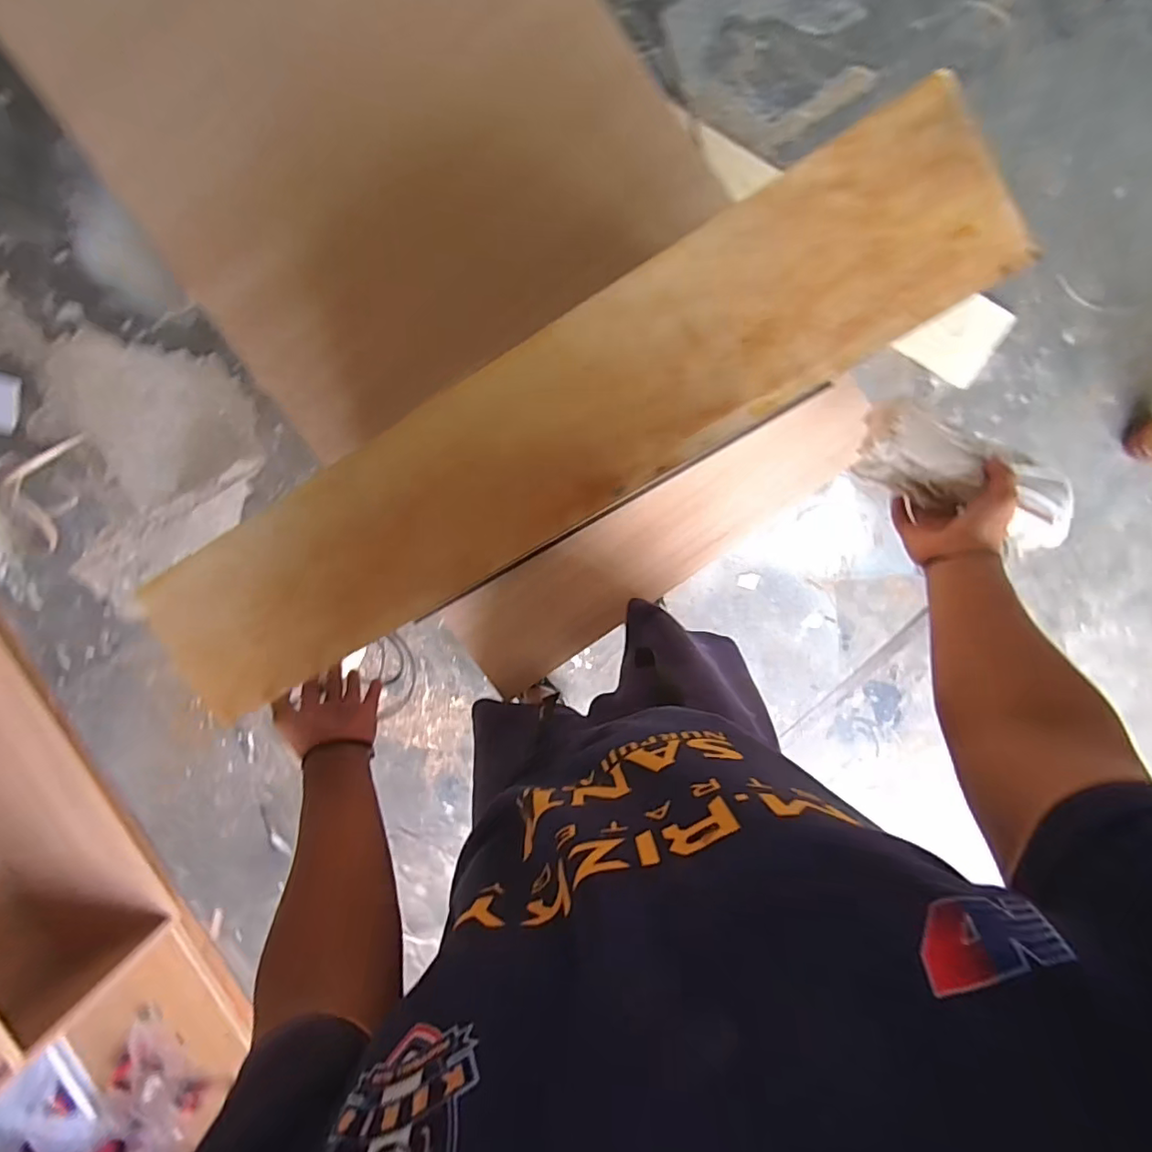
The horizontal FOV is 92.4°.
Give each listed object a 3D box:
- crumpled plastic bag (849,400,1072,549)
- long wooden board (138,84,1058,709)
[{"bbox_3d":[0.391,-0.101,0.558,0.203,0.057,0.083,27,99,7],"label":"crumpled plastic bag"},{"bbox_3d":[-0.024,-0.098,0.403,0.667,0.029,0.131,-29,94,8],"label":"long wooden board"}]

